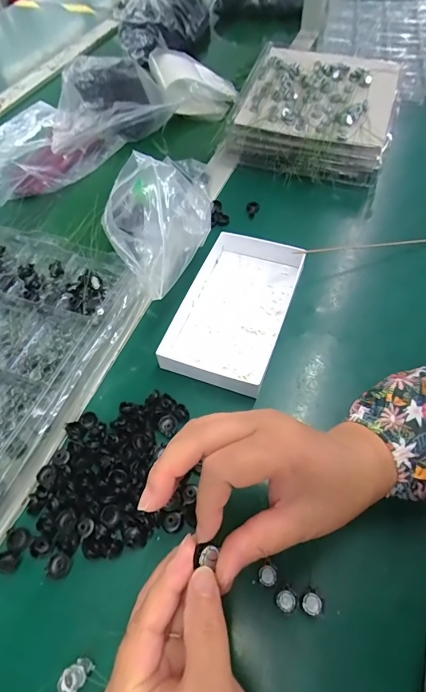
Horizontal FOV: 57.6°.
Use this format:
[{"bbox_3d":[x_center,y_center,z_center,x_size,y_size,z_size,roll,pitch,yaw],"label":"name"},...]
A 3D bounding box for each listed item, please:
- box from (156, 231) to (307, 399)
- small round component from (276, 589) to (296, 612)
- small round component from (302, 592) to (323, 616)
[{"bbox_3d":[0.020,-0.040,0.396,0.105,0.026,0.178,17,58,12],"label":"box"},{"bbox_3d":[0.049,0.171,0.260,0.012,0.004,0.012,-1,57,2],"label":"small round component"},{"bbox_3d":[0.067,0.173,0.261,0.013,0.004,0.012,-1,57,2],"label":"small round component"}]

